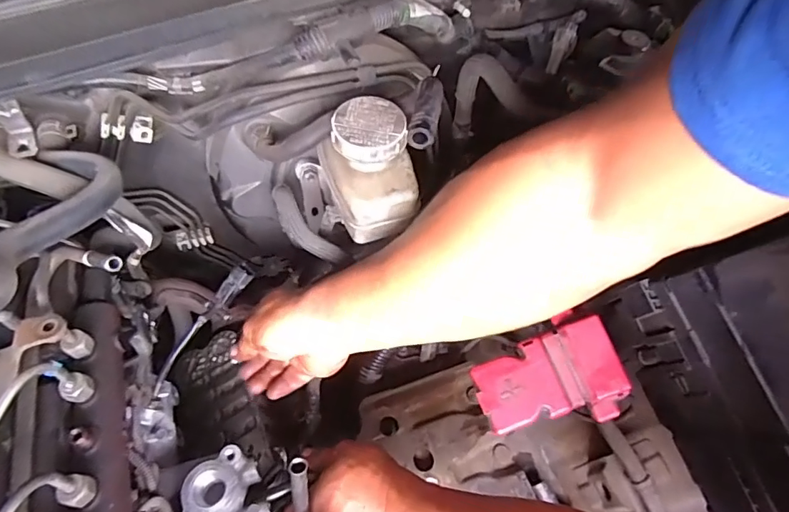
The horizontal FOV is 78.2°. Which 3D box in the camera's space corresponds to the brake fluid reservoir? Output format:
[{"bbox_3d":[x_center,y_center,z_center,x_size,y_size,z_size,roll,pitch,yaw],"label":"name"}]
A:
[{"bbox_3d":[-0.021,-0.066,0.378,0.061,0.077,0.074,-17,59,-12],"label":"brake fluid reservoir"}]

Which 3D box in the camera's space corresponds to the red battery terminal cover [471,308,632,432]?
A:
[{"bbox_3d":[0.106,0.087,0.342,0.095,0.035,0.073,-25,77,1],"label":"red battery terminal cover"}]

